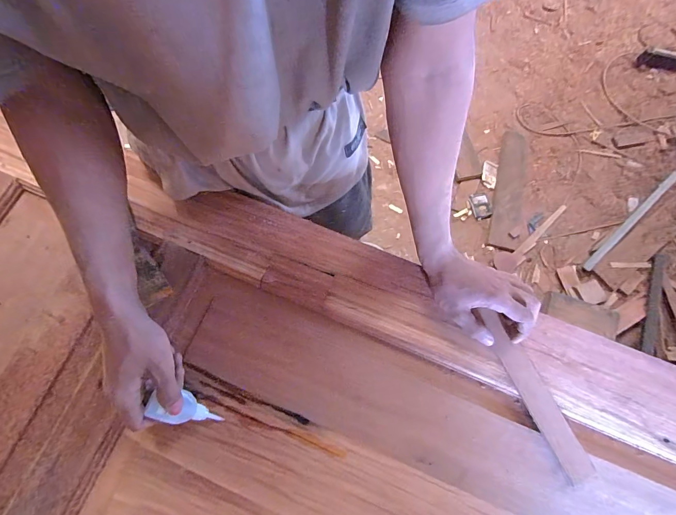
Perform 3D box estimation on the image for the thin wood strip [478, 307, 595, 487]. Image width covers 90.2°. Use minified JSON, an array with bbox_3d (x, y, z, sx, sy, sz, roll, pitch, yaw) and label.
[{"bbox_3d":[0.238,0.162,0.413,0.036,0.007,0.209,-25,78,-7],"label":"thin wood strip"}]

